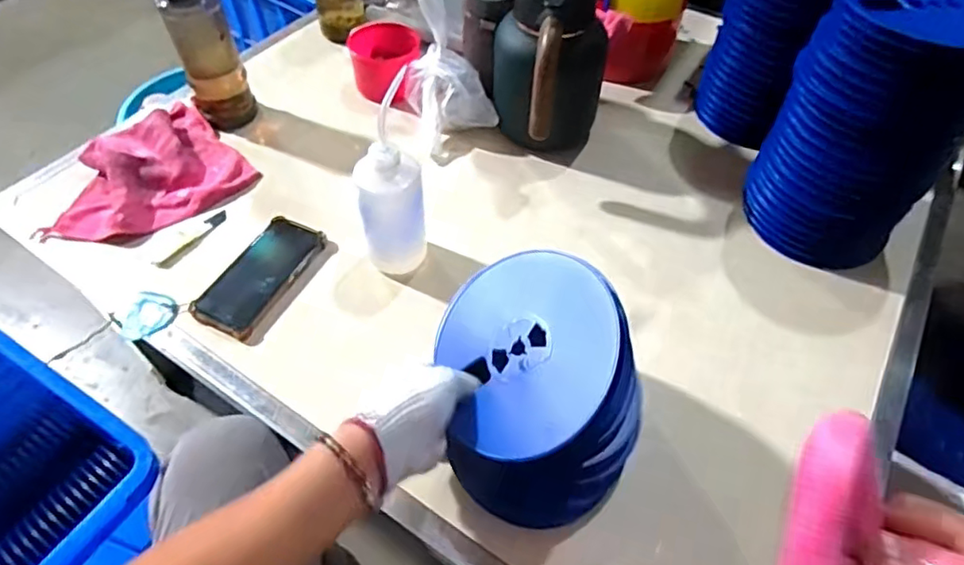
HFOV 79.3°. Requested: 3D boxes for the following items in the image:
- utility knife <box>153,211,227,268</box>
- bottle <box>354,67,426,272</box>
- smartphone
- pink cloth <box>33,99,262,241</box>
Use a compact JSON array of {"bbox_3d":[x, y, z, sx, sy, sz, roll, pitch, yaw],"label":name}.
[{"bbox_3d":[-0.356,-0.053,0.719,0.021,0.005,0.104,28,57,20],"label":"utility knife"},{"bbox_3d":[-0.099,-0.096,0.621,0.071,0.199,0.070,-11,53,-9],"label":"bottle"},{"bbox_3d":[-0.260,-0.010,0.680,0.077,0.013,0.162,20,55,15],"label":"smartphone"},{"bbox_3d":[-0.449,-0.140,0.755,0.247,0.045,0.192,-38,61,-25],"label":"pink cloth"}]

